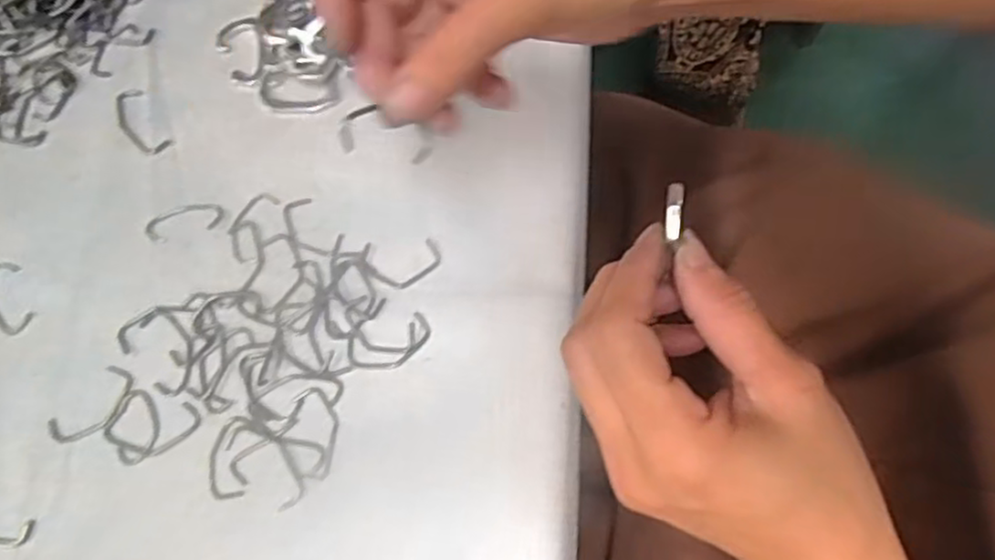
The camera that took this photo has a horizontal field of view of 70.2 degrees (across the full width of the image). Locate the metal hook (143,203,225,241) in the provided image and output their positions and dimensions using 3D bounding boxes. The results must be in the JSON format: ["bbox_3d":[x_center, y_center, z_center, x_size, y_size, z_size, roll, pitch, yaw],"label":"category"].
[{"bbox_3d":[-0.152,-0.029,0.342,0.037,0.004,0.015,-13,74,-5],"label":"metal hook"}]

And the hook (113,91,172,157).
[{"bbox_3d":[-0.181,-0.080,0.357,0.018,0.004,0.038,-32,77,-10],"label":"hook"}]

